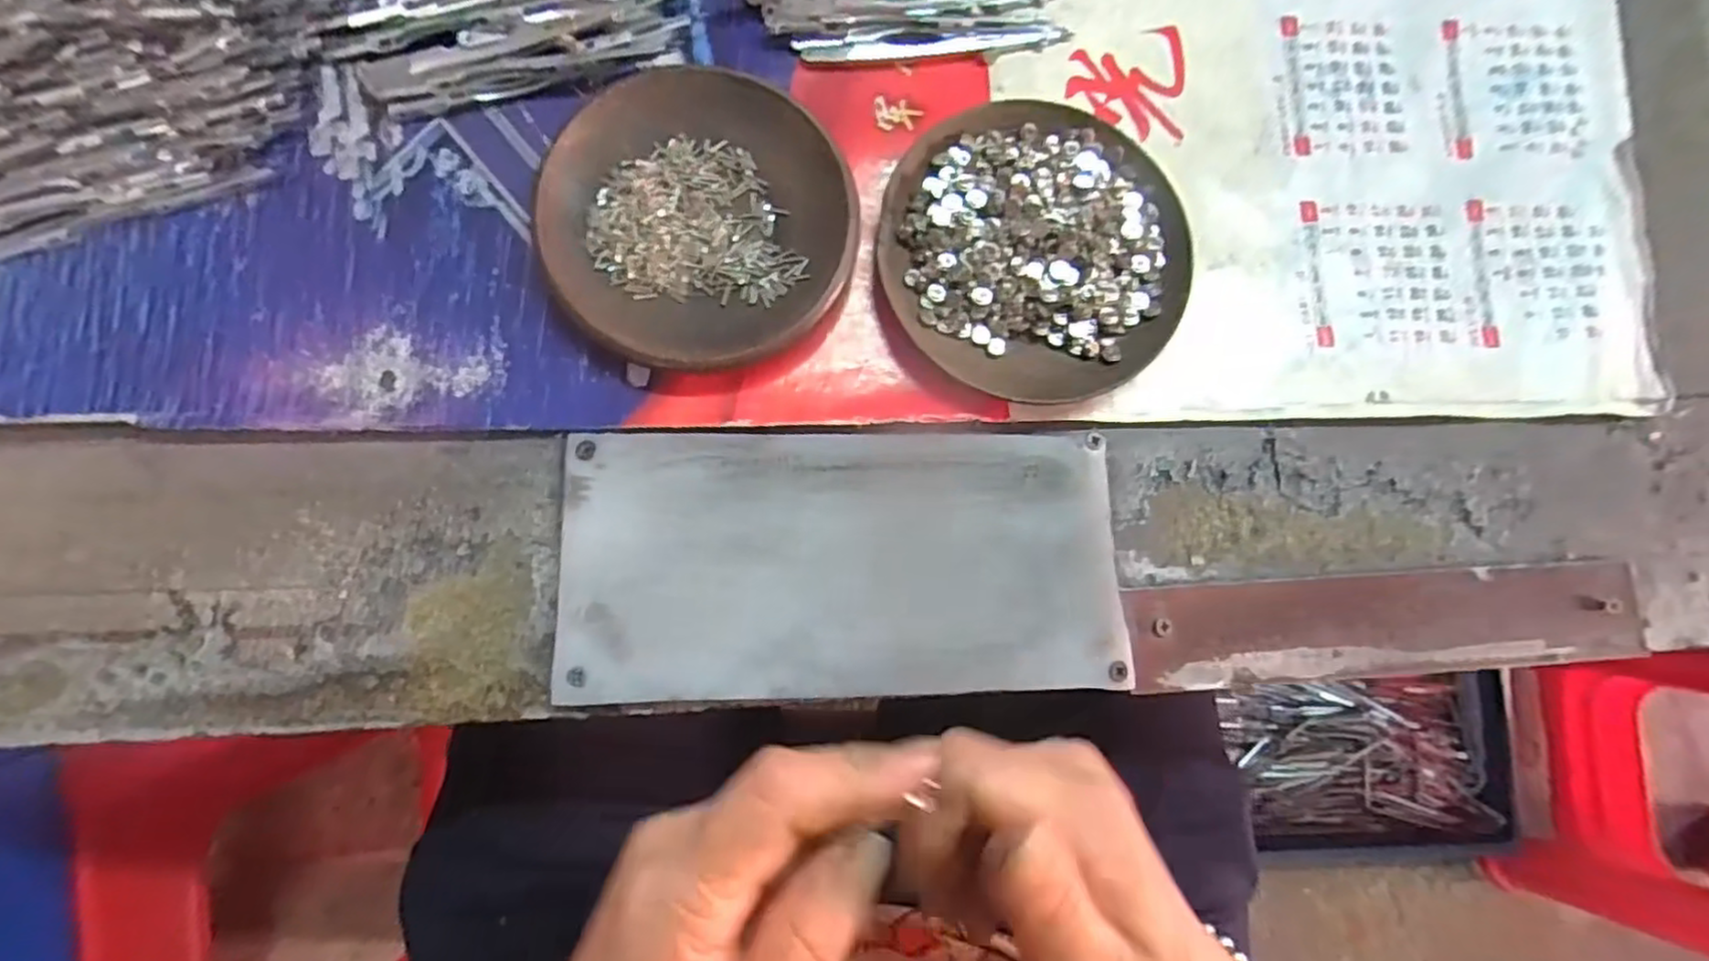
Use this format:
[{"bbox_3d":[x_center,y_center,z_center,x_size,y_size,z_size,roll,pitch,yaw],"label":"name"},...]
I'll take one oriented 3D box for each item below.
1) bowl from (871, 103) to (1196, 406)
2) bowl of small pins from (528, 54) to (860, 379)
[{"bbox_3d":[0.068,-0.089,0.275,0.113,0.021,0.113,0,83,-3],"label":"bowl"},{"bbox_3d":[-0.058,-0.098,0.270,0.107,0.015,0.114,0,83,-3],"label":"bowl of small pins"}]

